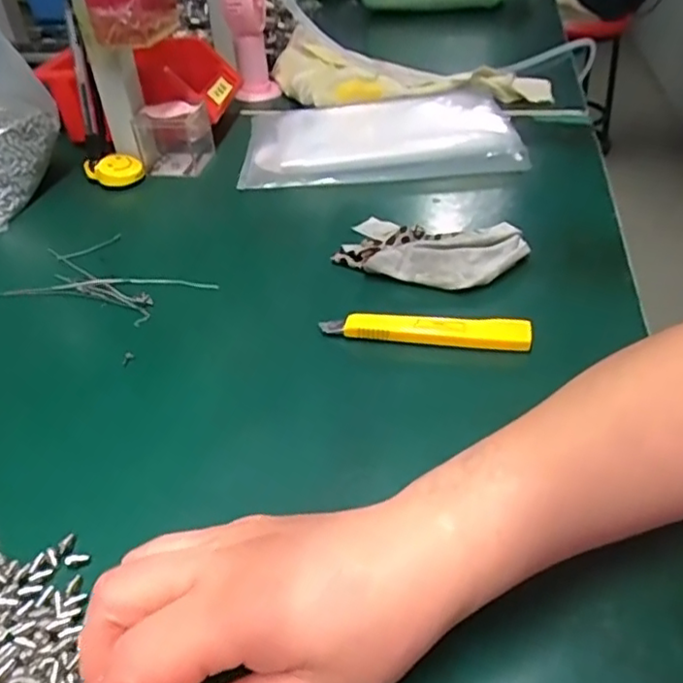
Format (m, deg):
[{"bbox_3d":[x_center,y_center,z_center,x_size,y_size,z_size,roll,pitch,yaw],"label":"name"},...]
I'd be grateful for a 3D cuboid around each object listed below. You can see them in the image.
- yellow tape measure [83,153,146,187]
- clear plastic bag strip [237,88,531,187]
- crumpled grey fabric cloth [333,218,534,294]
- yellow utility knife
[{"bbox_3d":[-0.216,-0.163,0.598,0.052,0.021,0.034,-16,40,-15],"label":"yellow tape measure"},{"bbox_3d":[0.035,-0.203,0.620,0.259,0.027,0.183,-2,39,2],"label":"clear plastic bag strip"},{"bbox_3d":[0.062,-0.072,0.462,0.132,0.020,0.076,17,44,23],"label":"crumpled grey fabric cloth"},{"bbox_3d":[0.051,-0.009,0.392,0.128,0.008,0.023,3,40,8],"label":"yellow utility knife"}]

